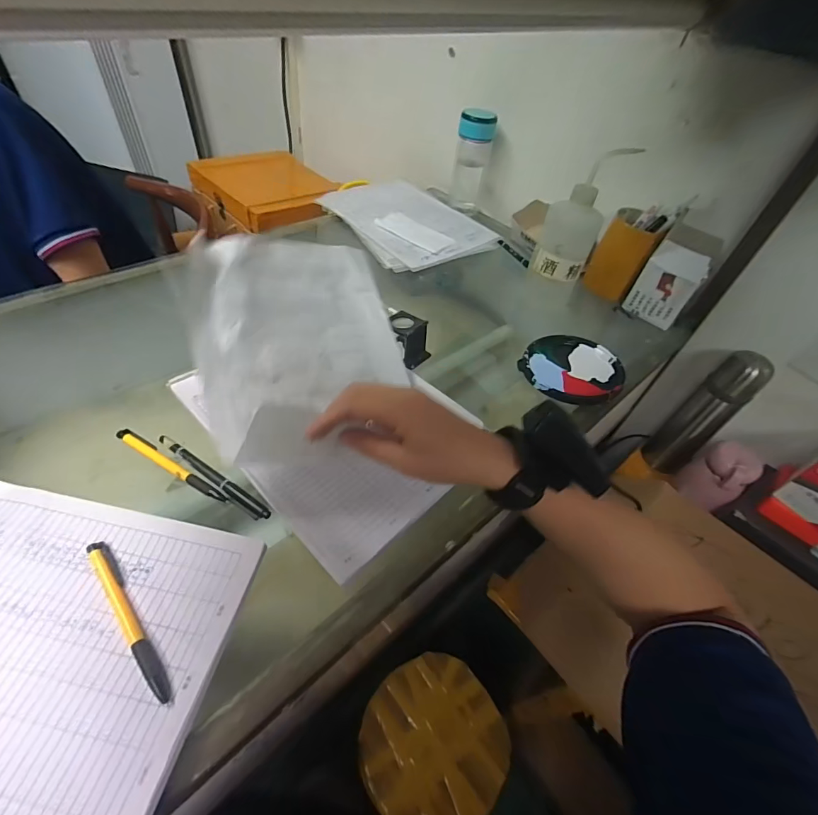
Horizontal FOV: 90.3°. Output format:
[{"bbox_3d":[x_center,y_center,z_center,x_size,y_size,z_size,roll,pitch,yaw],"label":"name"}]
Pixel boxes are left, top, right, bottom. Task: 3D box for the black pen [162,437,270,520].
[{"bbox_3d":[-0.183,0.064,0.377,0.140,0.010,0.013,29,52,17],"label":"black pen"}]

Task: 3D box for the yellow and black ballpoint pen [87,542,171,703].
[{"bbox_3d":[-0.201,0.147,0.291,0.012,0.008,0.131,-32,60,-30],"label":"yellow and black ballpoint pen"}]

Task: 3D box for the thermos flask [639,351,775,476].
[{"bbox_3d":[0.471,0.015,0.667,0.056,0.244,0.074,-30,59,-29],"label":"thermos flask"}]

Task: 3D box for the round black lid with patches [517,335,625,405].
[{"bbox_3d":[0.209,-0.053,0.526,0.121,0.018,0.117,4,49,-5],"label":"round black lid with patches"}]

